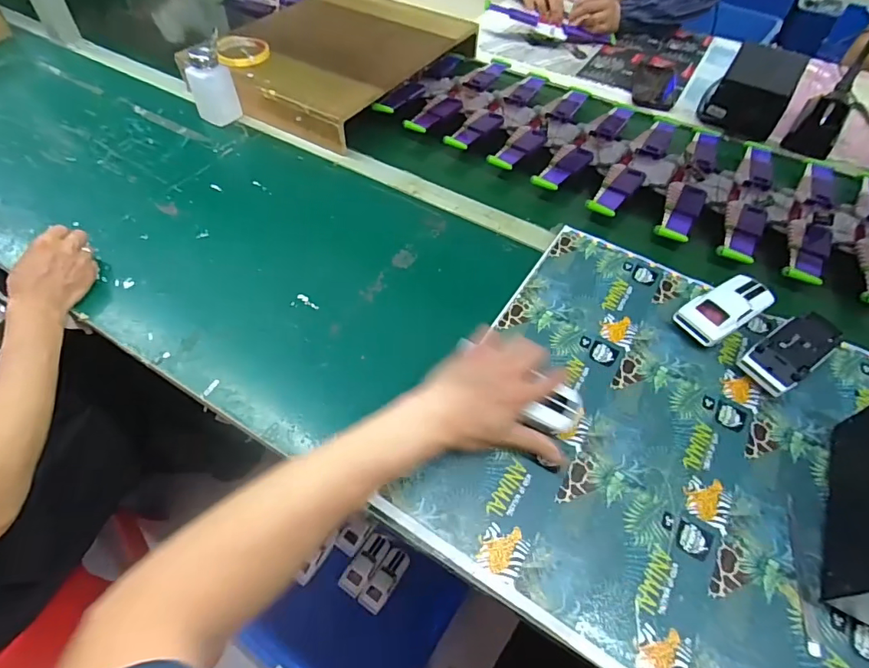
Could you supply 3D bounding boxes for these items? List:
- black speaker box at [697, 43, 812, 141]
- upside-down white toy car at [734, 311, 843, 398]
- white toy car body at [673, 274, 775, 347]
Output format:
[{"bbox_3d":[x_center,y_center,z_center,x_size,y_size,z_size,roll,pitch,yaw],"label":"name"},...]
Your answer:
[{"bbox_3d":[0.565,-0.437,0.841,0.123,0.096,0.146,25,56,15],"label":"black speaker box"},{"bbox_3d":[0.403,0.022,0.534,0.133,0.036,0.059,-28,60,-22],"label":"upside-down white toy car"},{"bbox_3d":[0.349,-0.029,0.567,0.135,0.038,0.059,-27,60,-21],"label":"white toy car body"}]

